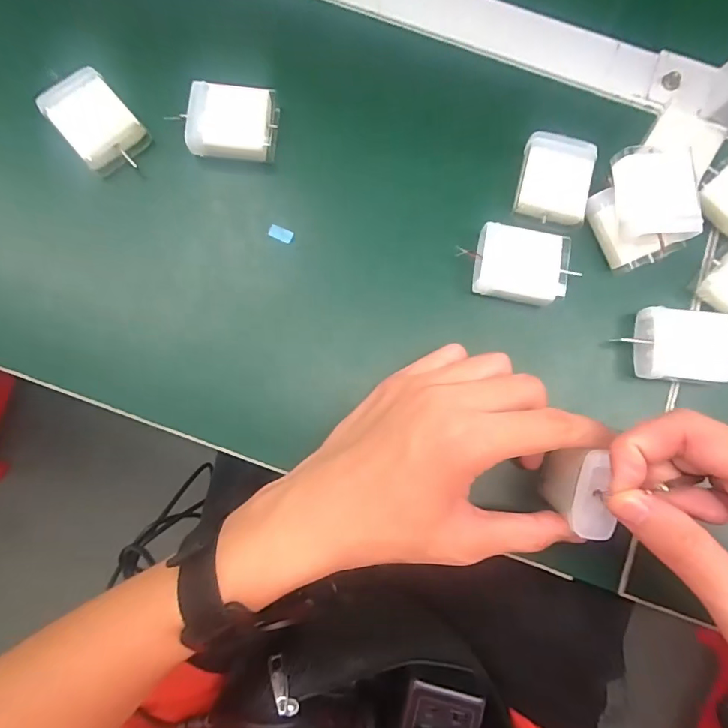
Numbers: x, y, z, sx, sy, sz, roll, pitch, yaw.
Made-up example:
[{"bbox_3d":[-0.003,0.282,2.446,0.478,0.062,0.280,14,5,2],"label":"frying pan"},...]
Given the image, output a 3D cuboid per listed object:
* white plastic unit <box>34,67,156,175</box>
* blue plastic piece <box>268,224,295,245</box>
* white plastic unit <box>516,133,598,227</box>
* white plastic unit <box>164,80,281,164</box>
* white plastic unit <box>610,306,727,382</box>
[{"bbox_3d":[-0.161,-0.146,0.272,0.040,0.012,0.054,-42,103,-6],"label":"white plastic unit"},{"bbox_3d":[-0.050,-0.079,0.277,0.014,0.004,0.008,21,80,2],"label":"blue plastic piece"},{"bbox_3d":[0.117,-0.112,0.279,0.042,0.017,0.051,10,80,0],"label":"white plastic unit"},{"bbox_3d":[-0.081,-0.146,0.274,0.052,0.016,0.045,6,80,-1],"label":"white plastic unit"},{"bbox_3d":[0.189,-0.010,0.265,0.058,0.022,0.041,3,80,-2],"label":"white plastic unit"}]

